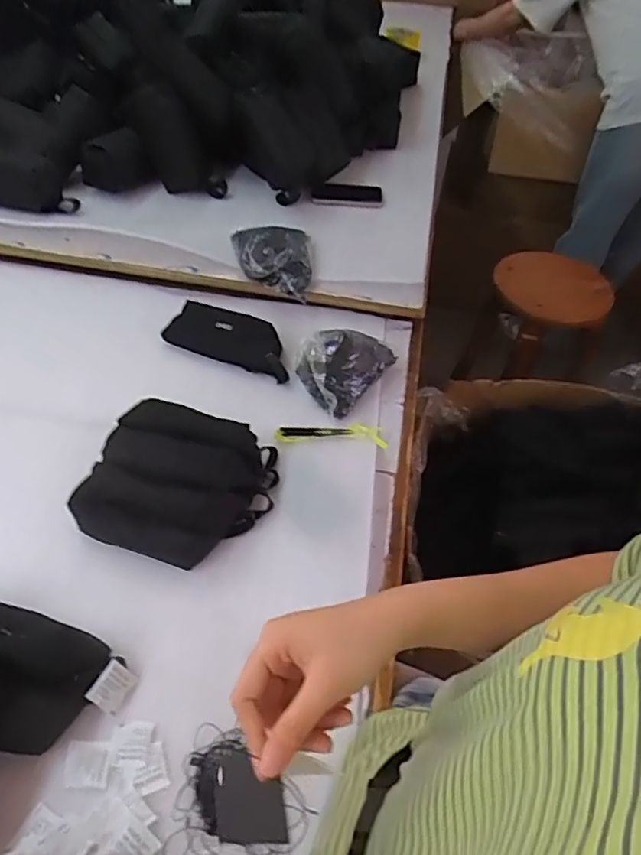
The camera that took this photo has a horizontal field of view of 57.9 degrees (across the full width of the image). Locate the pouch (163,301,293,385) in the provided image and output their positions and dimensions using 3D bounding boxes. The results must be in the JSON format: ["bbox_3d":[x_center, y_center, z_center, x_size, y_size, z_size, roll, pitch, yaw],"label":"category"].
[{"bbox_3d":[-0.141,-0.145,0.928,0.219,0.040,0.080,20,50,12],"label":"pouch"}]

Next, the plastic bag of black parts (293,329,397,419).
[{"bbox_3d":[0.043,-0.101,0.888,0.108,0.076,0.156,37,55,24],"label":"plastic bag of black parts"}]

